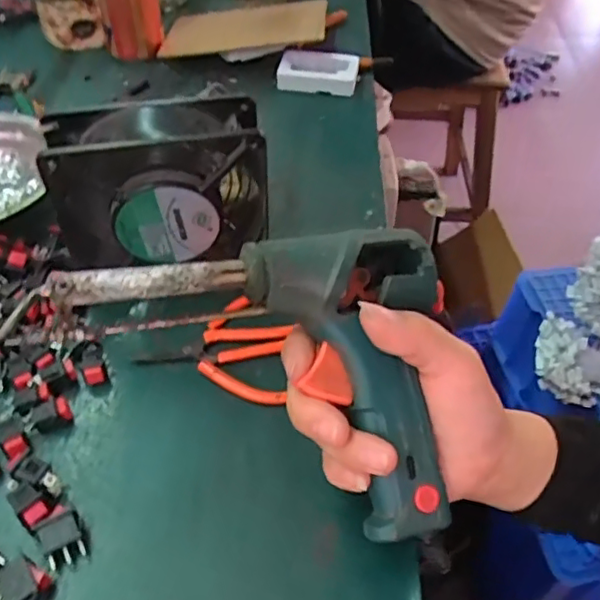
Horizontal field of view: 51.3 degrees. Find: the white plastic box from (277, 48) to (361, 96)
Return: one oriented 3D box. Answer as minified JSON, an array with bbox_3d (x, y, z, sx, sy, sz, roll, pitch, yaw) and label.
[{"bbox_3d":[0.017,-0.211,0.575,0.073,0.023,0.045,8,48,5],"label":"white plastic box"}]

